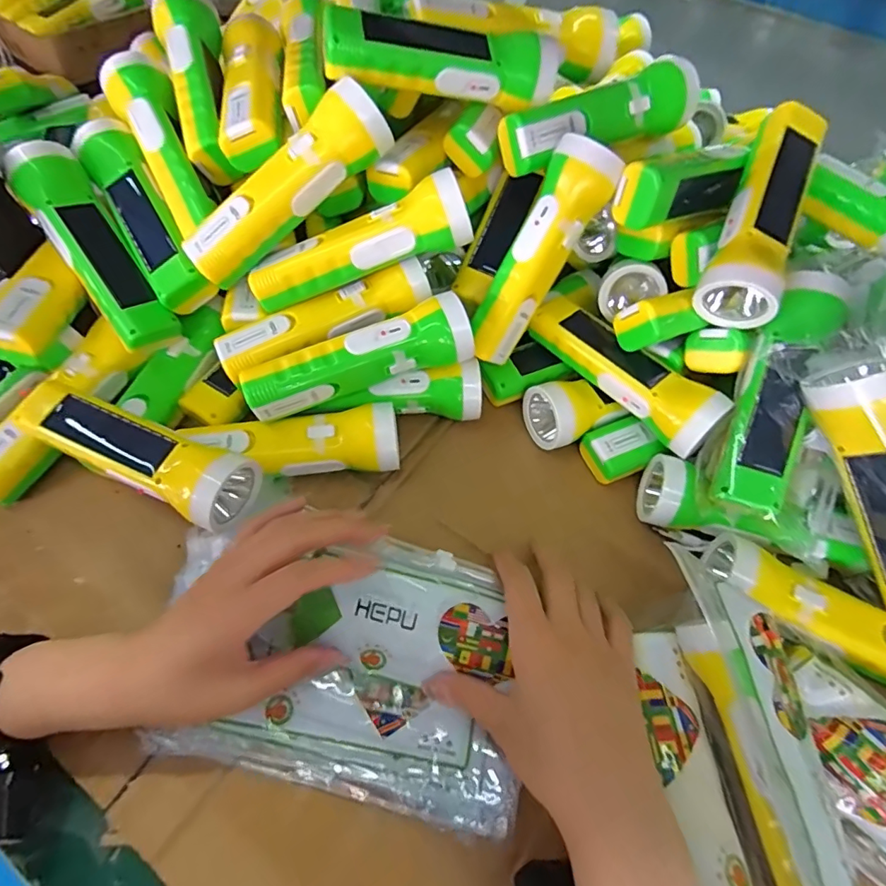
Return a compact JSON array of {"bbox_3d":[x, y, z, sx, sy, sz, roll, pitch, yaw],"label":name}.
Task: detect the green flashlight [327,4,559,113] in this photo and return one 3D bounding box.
[{"bbox_3d":[0.001,-0.280,0.365,0.173,0.041,0.049,-10,60,-11],"label":"green flashlight"}]

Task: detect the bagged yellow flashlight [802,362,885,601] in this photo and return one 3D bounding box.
[{"bbox_3d":[0.277,0.030,0.312,0.044,0.054,0.169,-26,98,-19],"label":"bagged yellow flashlight"}]

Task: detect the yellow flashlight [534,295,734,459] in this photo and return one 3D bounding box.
[{"bbox_3d":[0.142,-0.062,0.394,0.045,0.043,0.162,-35,67,-23],"label":"yellow flashlight"}]

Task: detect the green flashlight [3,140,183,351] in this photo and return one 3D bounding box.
[{"bbox_3d":[-0.266,-0.147,0.383,0.048,0.038,0.167,-33,89,-22],"label":"green flashlight"}]

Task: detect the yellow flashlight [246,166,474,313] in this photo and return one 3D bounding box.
[{"bbox_3d":[-0.063,-0.143,0.371,0.166,0.041,0.040,-20,61,6],"label":"yellow flashlight"}]

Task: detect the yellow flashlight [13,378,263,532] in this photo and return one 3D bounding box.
[{"bbox_3d":[-0.211,0.002,0.344,0.168,0.040,0.048,24,60,10],"label":"yellow flashlight"}]

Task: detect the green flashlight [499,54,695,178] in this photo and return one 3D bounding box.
[{"bbox_3d":[0.125,-0.259,0.396,0.177,0.050,0.046,-25,64,-18],"label":"green flashlight"}]

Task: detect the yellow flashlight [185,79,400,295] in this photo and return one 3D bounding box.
[{"bbox_3d":[-0.112,-0.182,0.362,0.169,0.042,0.043,-42,68,4],"label":"yellow flashlight"}]

